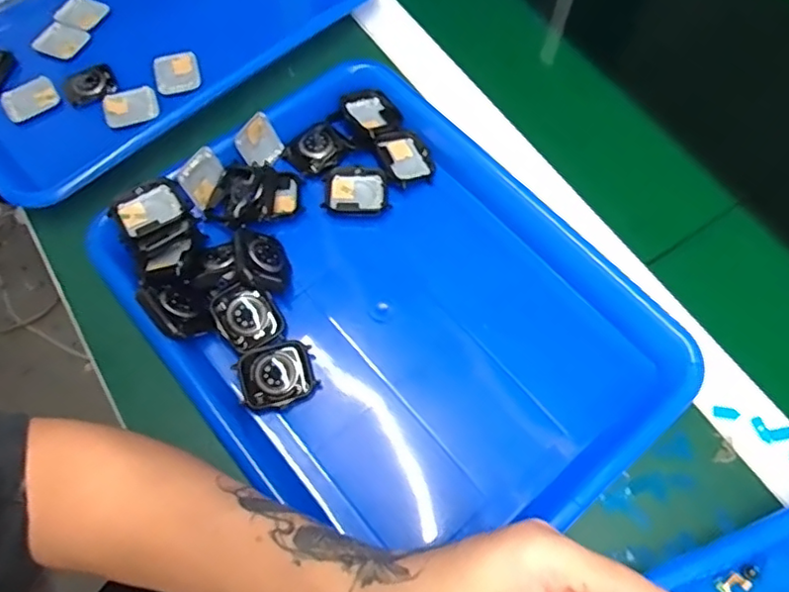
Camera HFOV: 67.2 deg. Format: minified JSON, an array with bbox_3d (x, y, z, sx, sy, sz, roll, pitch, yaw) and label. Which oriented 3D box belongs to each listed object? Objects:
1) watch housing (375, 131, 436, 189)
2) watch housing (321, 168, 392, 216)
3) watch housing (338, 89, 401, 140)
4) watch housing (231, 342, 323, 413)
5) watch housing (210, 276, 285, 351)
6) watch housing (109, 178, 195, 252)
[{"bbox_3d":[0.008,-0.103,0.439,0.037,0.011,0.045,-17,69,-20],"label":"watch housing"},{"bbox_3d":[-0.027,-0.075,0.427,0.045,0.007,0.036,-3,66,-1],"label":"watch housing"},{"bbox_3d":[-0.017,-0.136,0.445,0.038,0.016,0.044,-32,69,-13],"label":"watch housing"},{"bbox_3d":[-0.072,0.049,0.361,0.047,0.014,0.037,-16,67,-7],"label":"watch housing"},{"bbox_3d":[-0.093,0.013,0.372,0.036,0.011,0.042,-42,93,-10],"label":"watch housing"},{"bbox_3d":[-0.161,-0.055,0.395,0.050,0.011,0.043,-35,70,-14],"label":"watch housing"}]

